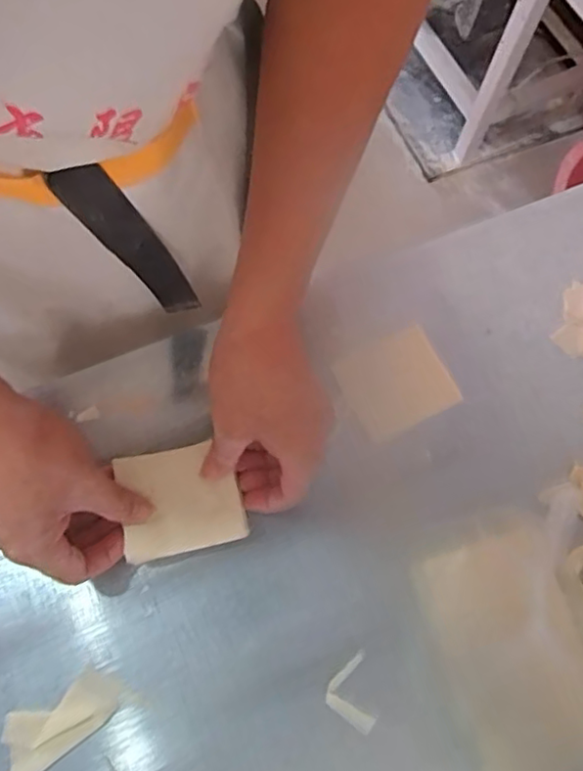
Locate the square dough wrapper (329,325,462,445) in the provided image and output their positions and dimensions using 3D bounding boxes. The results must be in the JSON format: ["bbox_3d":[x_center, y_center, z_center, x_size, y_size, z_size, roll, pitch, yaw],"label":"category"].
[{"bbox_3d":[0.087,-0.002,0.512,0.084,0.008,0.075,-25,73,-10],"label":"square dough wrapper"}]

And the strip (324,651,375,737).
[{"bbox_3d":[0.041,0.221,0.434,0.031,0.010,0.052,-10,71,-5],"label":"strip"}]

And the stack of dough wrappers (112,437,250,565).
[{"bbox_3d":[-0.084,0.085,0.462,0.086,0.014,0.077,-13,71,-6],"label":"stack of dough wrappers"}]

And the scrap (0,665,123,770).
[{"bbox_3d":[-0.161,0.233,0.423,0.088,0.004,0.042,-33,74,-12],"label":"scrap"}]

